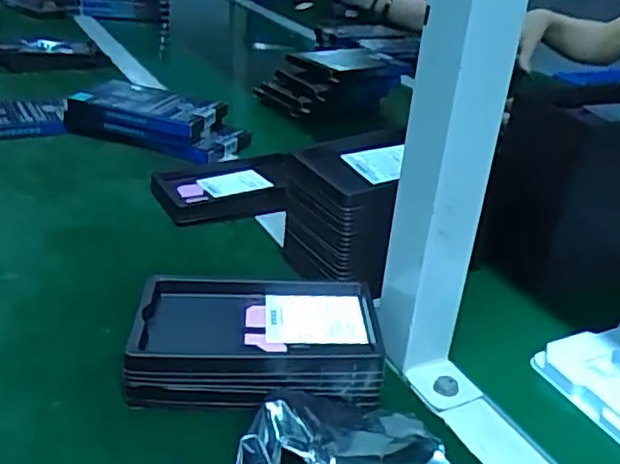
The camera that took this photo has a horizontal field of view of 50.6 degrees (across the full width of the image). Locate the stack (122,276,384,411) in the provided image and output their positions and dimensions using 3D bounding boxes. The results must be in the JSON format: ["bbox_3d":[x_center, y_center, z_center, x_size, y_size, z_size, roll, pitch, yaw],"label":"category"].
[{"bbox_3d":[-0.034,0.073,0.448,0.166,0.043,0.107,3,28,-4],"label":"stack"}]

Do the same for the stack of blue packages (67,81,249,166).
[{"bbox_3d":[-0.187,-0.143,0.799,0.204,0.044,0.083,12,29,13],"label":"stack of blue packages"}]

